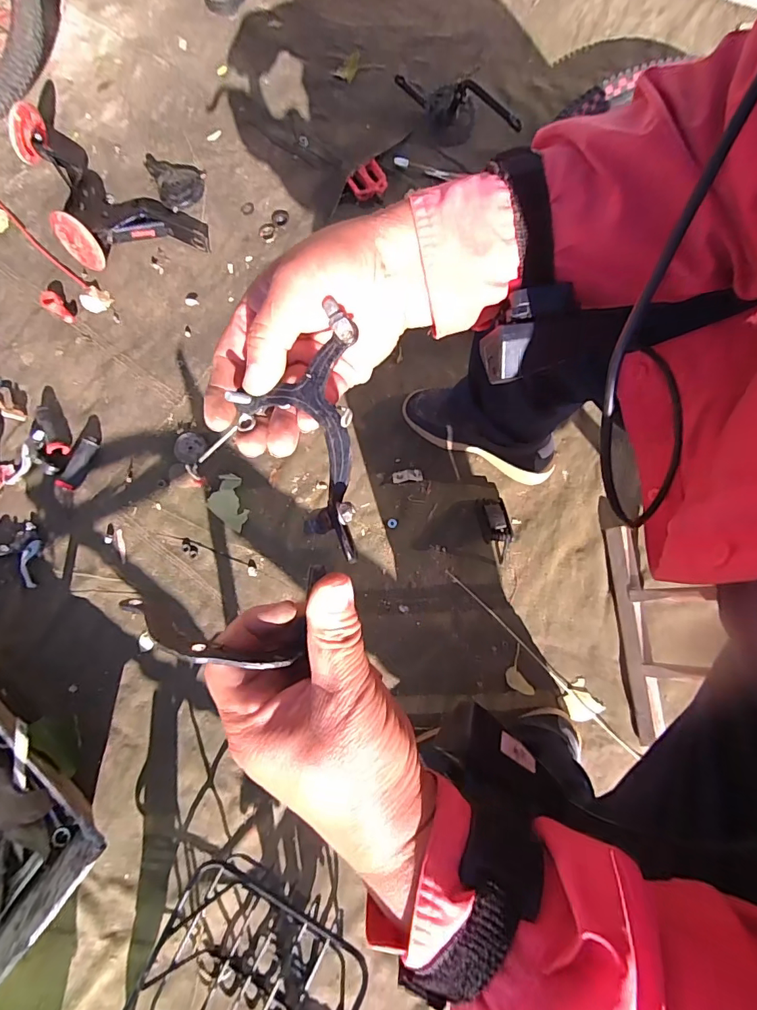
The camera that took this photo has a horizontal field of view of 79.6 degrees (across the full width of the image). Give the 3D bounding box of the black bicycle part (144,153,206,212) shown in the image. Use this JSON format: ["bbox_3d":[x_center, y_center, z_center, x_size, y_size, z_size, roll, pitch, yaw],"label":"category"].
[{"bbox_3d":[-0.434,-0.710,0.980,0.103,0.026,0.168,-27,75,-3],"label":"black bicycle part"}]

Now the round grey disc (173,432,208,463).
[{"bbox_3d":[-0.346,-0.107,0.831,0.056,0.008,0.055,0,75,-1],"label":"round grey disc"}]

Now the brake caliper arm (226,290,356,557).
[{"bbox_3d":[-0.043,-0.035,0.246,0.066,0.032,0.128,-6,87,-3],"label":"brake caliper arm"}]

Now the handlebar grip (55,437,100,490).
[{"bbox_3d":[-0.545,-0.077,0.825,0.032,0.023,0.104,22,76,4],"label":"handlebar grip"}]

